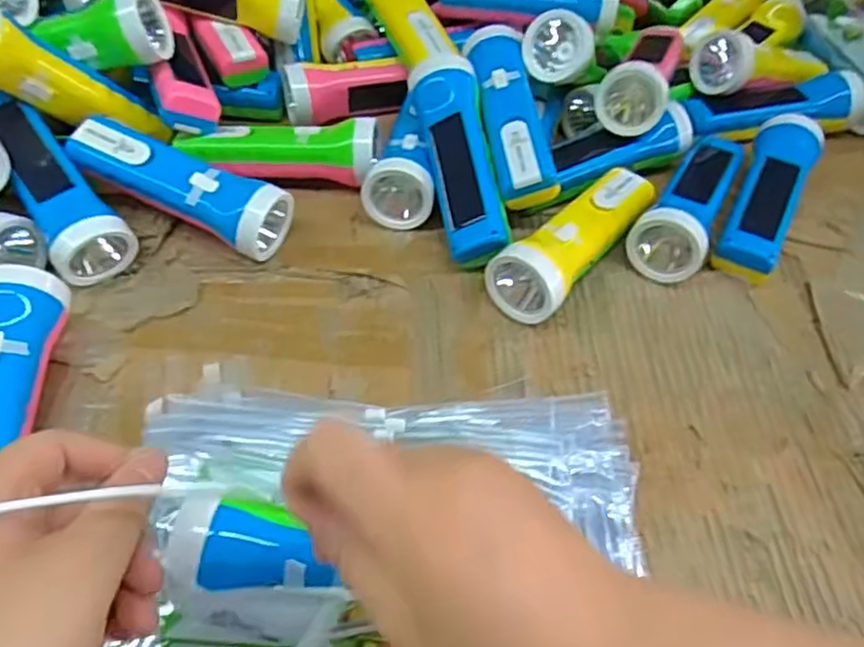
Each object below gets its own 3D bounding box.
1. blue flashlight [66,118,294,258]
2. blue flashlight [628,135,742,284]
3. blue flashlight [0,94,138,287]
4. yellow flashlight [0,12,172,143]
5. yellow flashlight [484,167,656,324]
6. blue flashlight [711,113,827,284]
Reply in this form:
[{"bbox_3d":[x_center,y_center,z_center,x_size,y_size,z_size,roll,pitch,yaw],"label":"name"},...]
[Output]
[{"bbox_3d":[-0.183,-0.095,0.500,0.159,0.061,0.056,20,51,11],"label":"blue flashlight"},{"bbox_3d":[0.200,-0.095,0.529,0.051,0.055,0.162,27,52,16],"label":"blue flashlight"},{"bbox_3d":[-0.273,-0.102,0.485,0.051,0.050,0.168,-34,70,-21],"label":"blue flashlight"},{"bbox_3d":[-0.265,-0.174,0.492,0.147,0.051,0.044,20,31,-47],"label":"yellow flashlight"},{"bbox_3d":[0.104,-0.063,0.495,0.052,0.051,0.161,33,54,20],"label":"yellow flashlight"},{"bbox_3d":[0.265,-0.100,0.539,0.049,0.054,0.166,24,52,14],"label":"blue flashlight"}]

